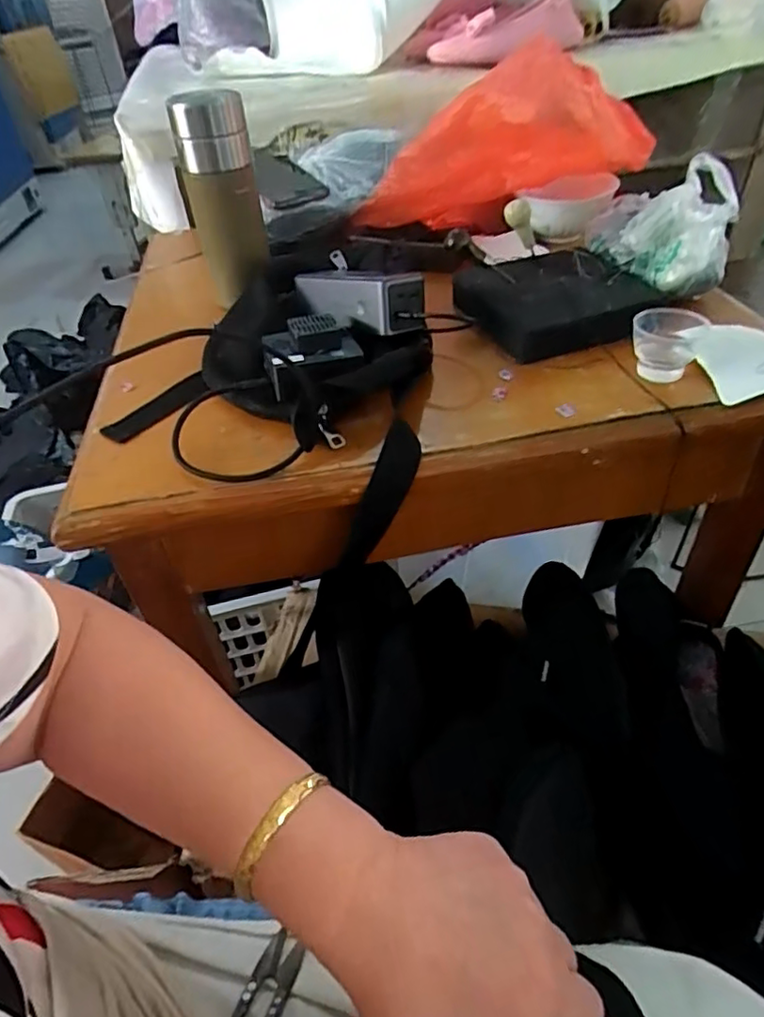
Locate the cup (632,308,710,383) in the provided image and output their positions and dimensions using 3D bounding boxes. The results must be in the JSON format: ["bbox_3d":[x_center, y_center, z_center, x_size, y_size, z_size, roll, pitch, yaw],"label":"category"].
[{"bbox_3d":[0.236,-0.140,0.509,0.047,0.043,0.056,24,50,28],"label":"cup"}]

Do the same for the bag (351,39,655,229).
[{"bbox_3d":[0.125,-0.406,0.692,0.313,0.141,0.119,-4,38,35],"label":"bag"}]

